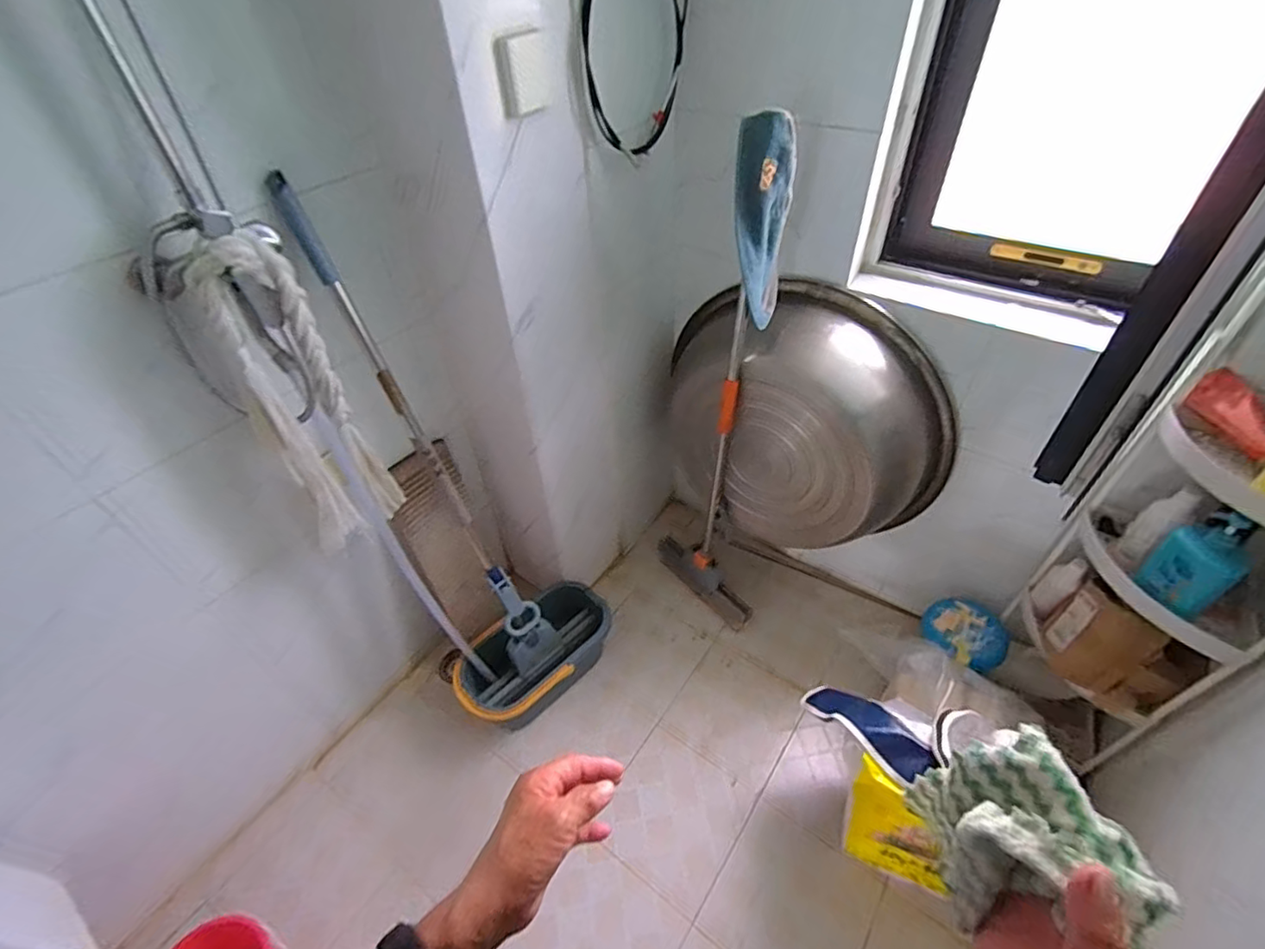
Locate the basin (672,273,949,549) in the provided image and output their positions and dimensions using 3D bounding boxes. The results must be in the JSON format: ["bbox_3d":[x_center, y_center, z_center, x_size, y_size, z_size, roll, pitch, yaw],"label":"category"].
[{"bbox_3d":[0.411,-0.141,1.468,0.706,0.602,0.265,24,50,27],"label":"basin"}]

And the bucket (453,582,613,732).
[{"bbox_3d":[-0.261,0.515,1.600,0.243,0.202,0.432,29,53,30],"label":"bucket"}]

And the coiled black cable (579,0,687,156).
[{"bbox_3d":[0.012,-0.832,1.045,0.041,0.436,0.320,22,49,25],"label":"coiled black cable"}]

